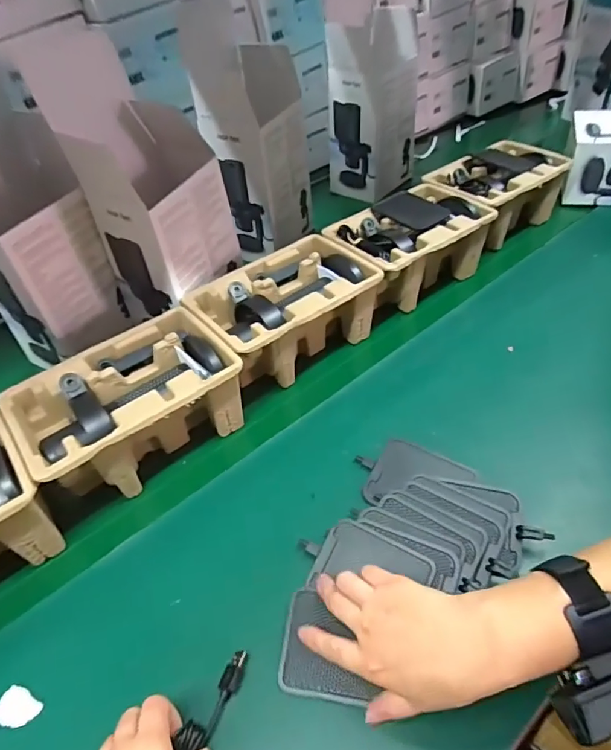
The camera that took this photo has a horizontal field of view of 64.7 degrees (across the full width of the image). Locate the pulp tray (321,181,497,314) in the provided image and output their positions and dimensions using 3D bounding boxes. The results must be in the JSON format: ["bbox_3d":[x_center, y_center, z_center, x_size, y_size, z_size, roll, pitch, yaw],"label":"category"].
[{"bbox_3d":[0.156,-0.186,0.740,0.231,0.117,0.147,-32,50,-23],"label":"pulp tray"}]

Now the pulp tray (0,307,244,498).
[{"bbox_3d":[-0.191,0.036,0.547,0.227,0.096,0.148,-32,50,-23],"label":"pulp tray"}]

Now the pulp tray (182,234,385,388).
[{"bbox_3d":[-0.024,-0.079,0.650,0.222,0.102,0.148,-34,50,-24],"label":"pulp tray"}]

